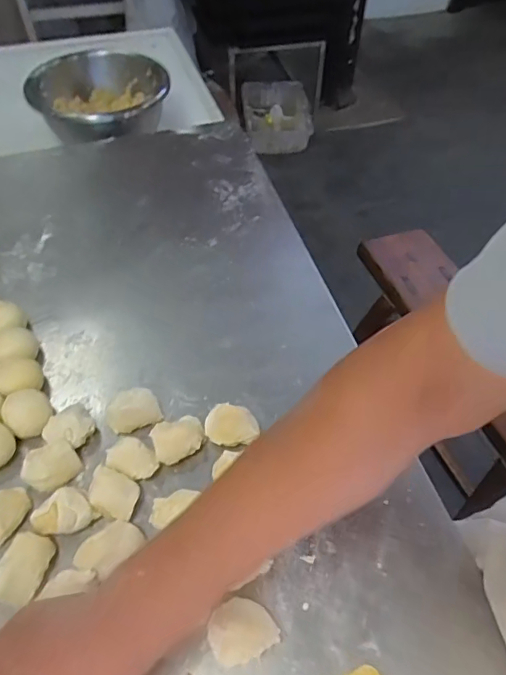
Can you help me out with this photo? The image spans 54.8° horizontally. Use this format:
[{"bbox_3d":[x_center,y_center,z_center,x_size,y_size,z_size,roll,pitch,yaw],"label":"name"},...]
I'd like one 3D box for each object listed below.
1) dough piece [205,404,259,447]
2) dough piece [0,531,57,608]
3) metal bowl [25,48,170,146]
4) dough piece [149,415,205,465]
[{"bbox_3d":[-0.021,0.090,0.494,0.052,0.035,0.033,3,54,0],"label":"dough piece"},{"bbox_3d":[-0.193,0.194,0.410,0.034,0.021,0.054,13,54,7],"label":"dough piece"},{"bbox_3d":[-0.281,-0.434,0.905,0.219,0.109,0.224,1,54,-1],"label":"metal bowl"},{"bbox_3d":[-0.074,0.099,0.486,0.051,0.032,0.039,-22,57,-17],"label":"dough piece"}]

